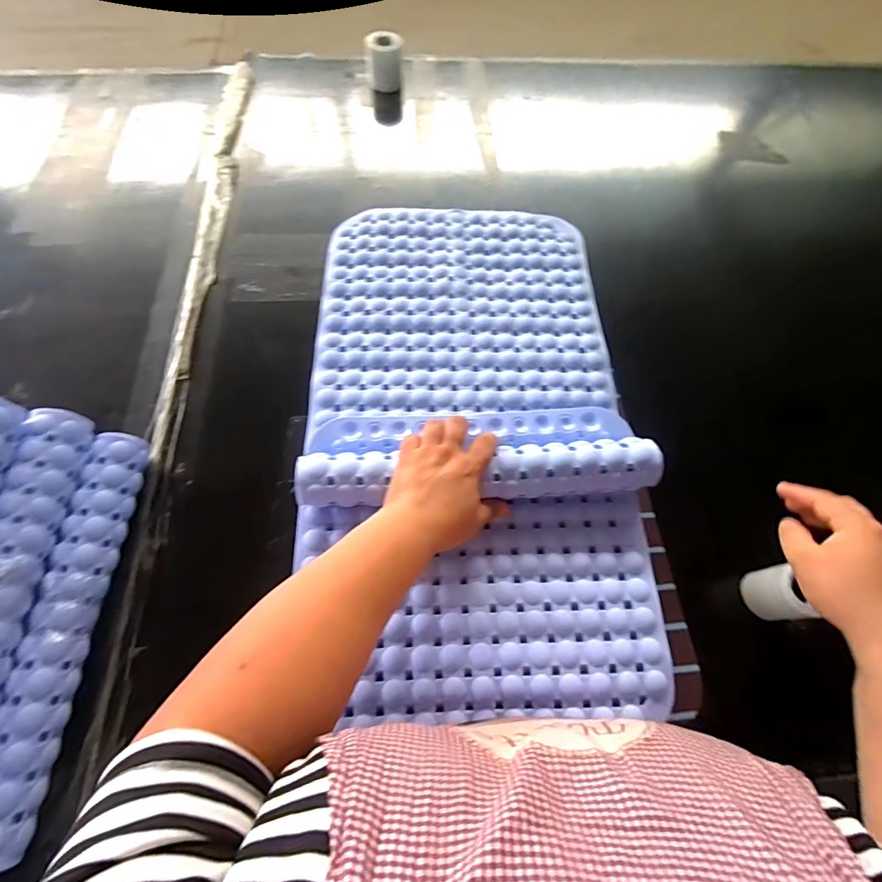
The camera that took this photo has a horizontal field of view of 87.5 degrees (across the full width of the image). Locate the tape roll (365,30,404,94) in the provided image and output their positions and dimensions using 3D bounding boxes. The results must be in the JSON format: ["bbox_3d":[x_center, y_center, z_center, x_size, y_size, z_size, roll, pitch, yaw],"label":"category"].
[{"bbox_3d":[-0.104,-0.705,0.862,0.065,0.073,0.060,-4,66,-4],"label":"tape roll"}]

